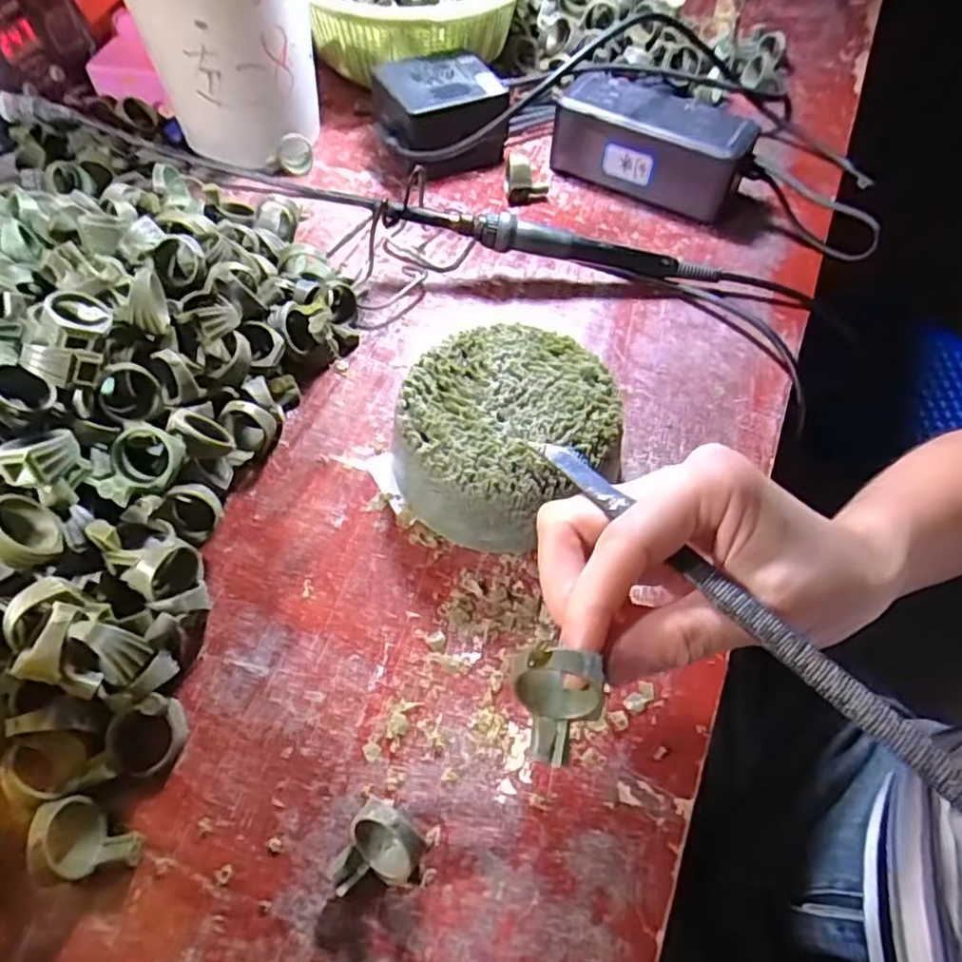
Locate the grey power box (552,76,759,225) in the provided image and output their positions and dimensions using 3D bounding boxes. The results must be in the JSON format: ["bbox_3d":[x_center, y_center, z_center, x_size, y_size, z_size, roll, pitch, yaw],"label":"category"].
[{"bbox_3d":[0.118,-0.232,0.448,0.129,0.052,0.052,28,60,16],"label":"grey power box"}]

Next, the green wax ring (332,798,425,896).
[{"bbox_3d":[-0.033,0.123,0.216,0.026,0.028,0.029,16,57,8],"label":"green wax ring"}]

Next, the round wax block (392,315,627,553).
[{"bbox_3d":[0.013,-0.021,0.306,0.098,0.046,0.099,1,56,-2],"label":"round wax block"}]

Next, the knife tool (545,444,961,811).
[{"bbox_3d":[0.073,0.035,0.183,0.008,0.004,0.161,-31,53,-21],"label":"knife tool"}]

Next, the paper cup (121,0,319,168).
[{"bbox_3d":[-0.169,-0.296,0.439,0.101,0.122,0.110,1,56,-2],"label":"paper cup"}]

